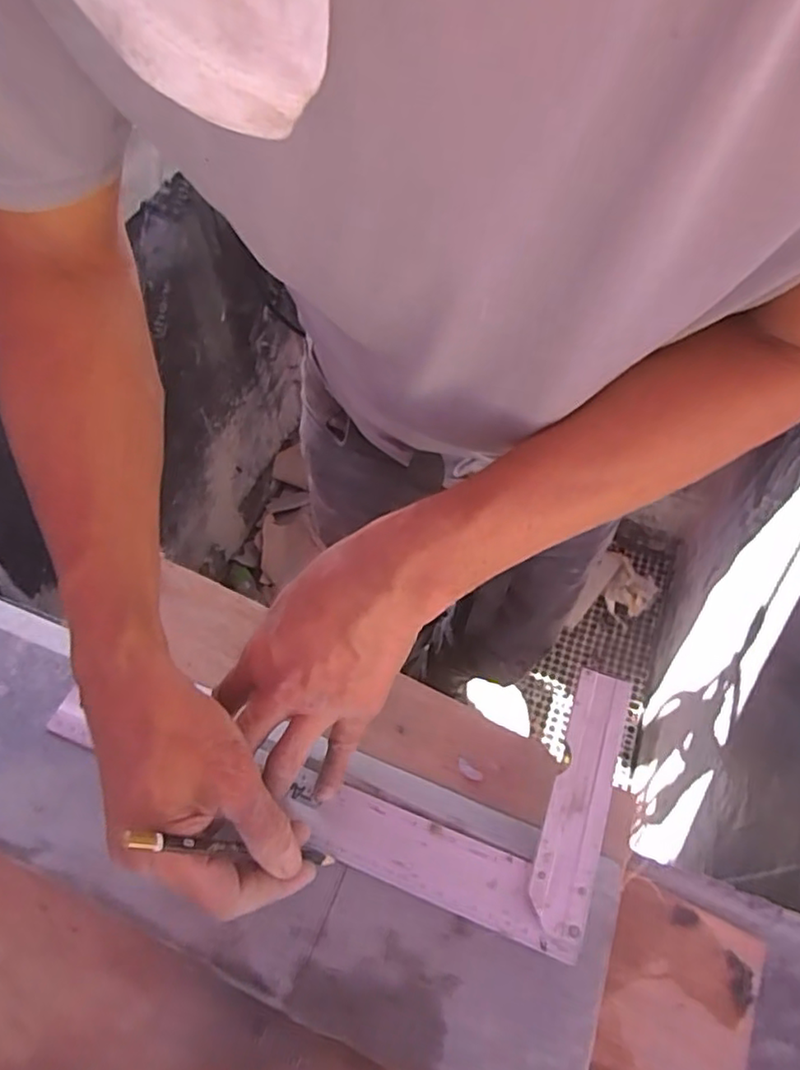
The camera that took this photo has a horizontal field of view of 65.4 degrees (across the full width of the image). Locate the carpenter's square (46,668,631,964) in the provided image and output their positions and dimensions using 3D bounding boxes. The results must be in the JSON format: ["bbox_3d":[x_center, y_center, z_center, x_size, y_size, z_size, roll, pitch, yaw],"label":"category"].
[{"bbox_3d":[-0.042,0.118,0.413,0.349,0.022,0.161,17,57,11],"label":"carpenter's square"}]

